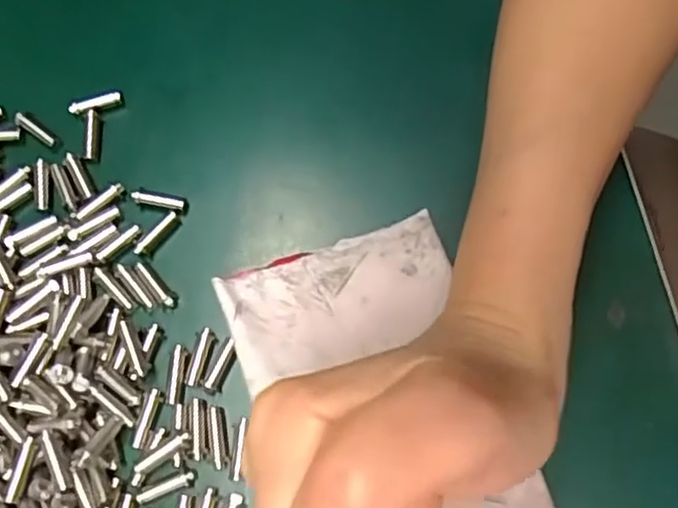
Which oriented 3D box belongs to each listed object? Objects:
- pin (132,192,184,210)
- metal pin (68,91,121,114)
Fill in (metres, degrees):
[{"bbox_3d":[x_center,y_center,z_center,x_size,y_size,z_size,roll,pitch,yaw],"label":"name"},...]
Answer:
[{"bbox_3d":[-0.070,-0.021,0.265,0.020,0.004,0.004,10,75,5],"label":"pin"},{"bbox_3d":[-0.098,-0.061,0.275,0.021,0.004,0.005,-14,74,-2],"label":"metal pin"}]

